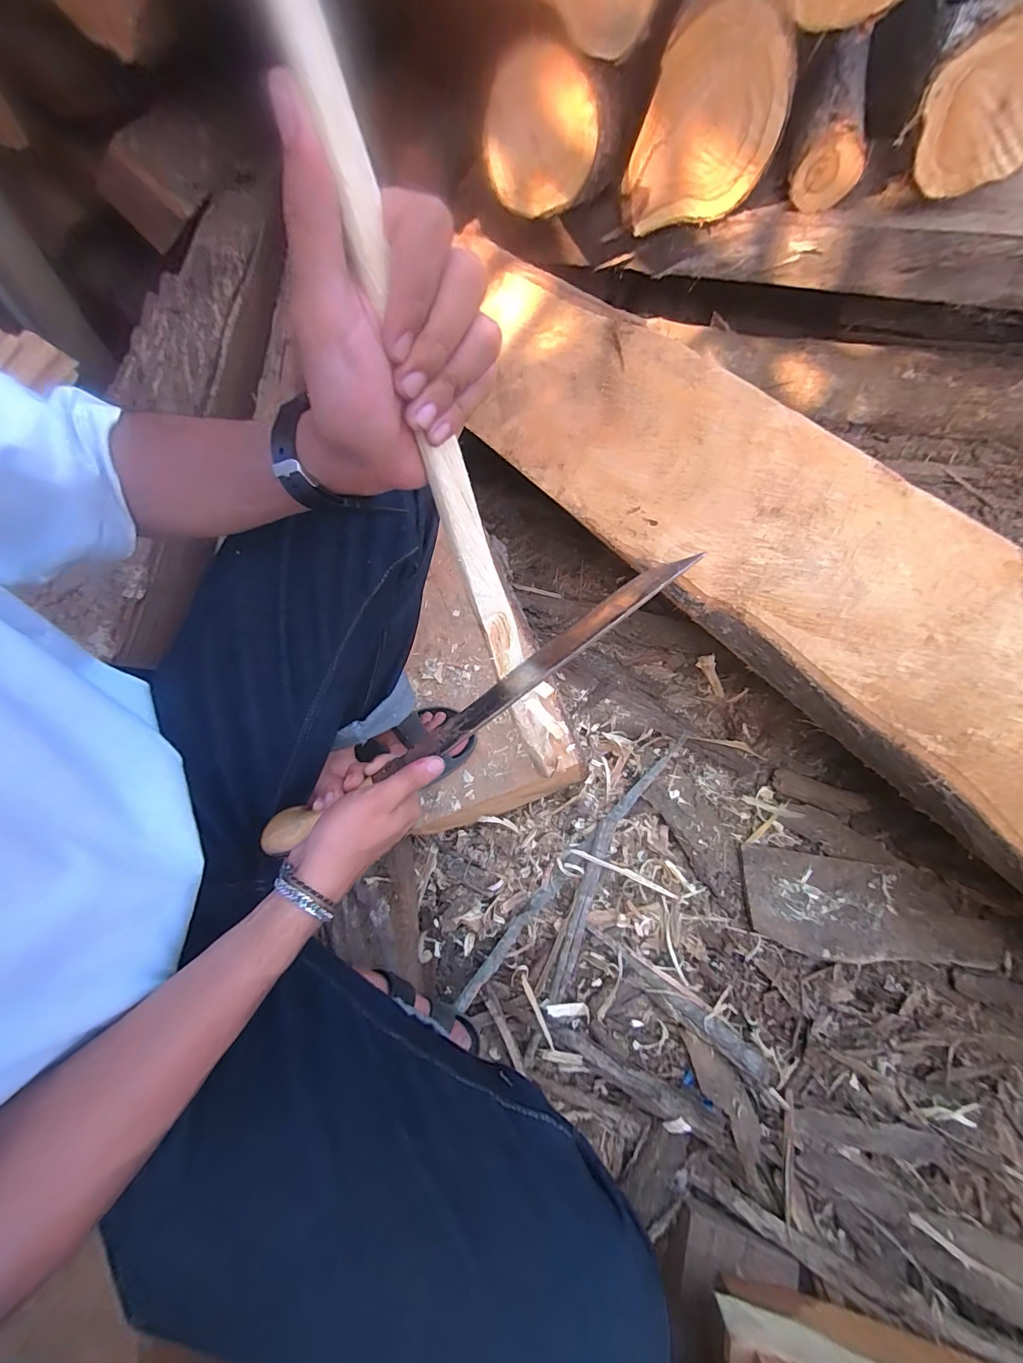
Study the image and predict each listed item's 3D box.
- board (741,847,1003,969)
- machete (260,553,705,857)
[{"bbox_3d":[0.532,0.344,0.679,0.339,0.024,0.142,8,60,3],"label":"board"},{"bbox_3d":[-0.026,0.018,0.381,0.426,0.021,0.043,-34,66,-3],"label":"machete"}]

